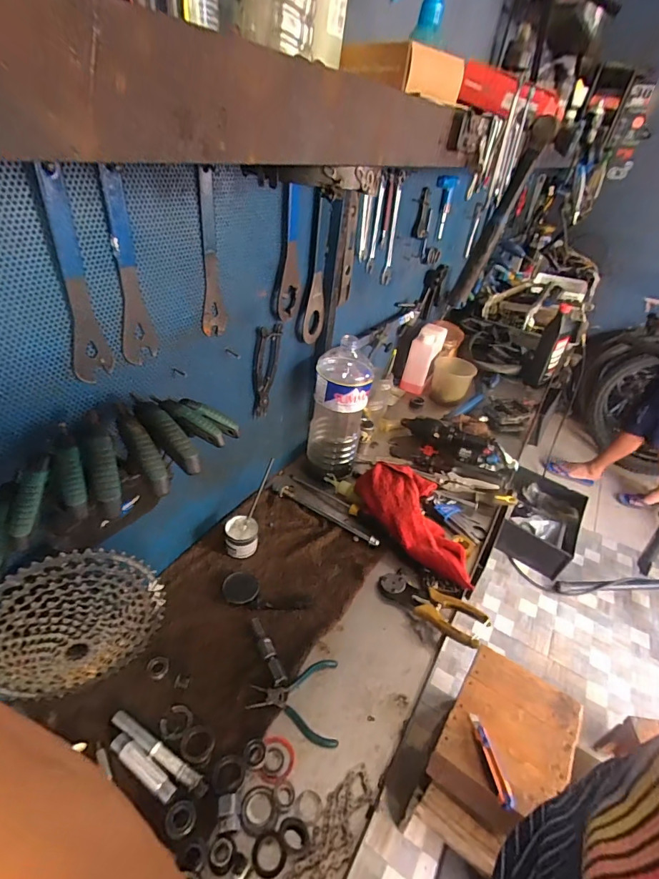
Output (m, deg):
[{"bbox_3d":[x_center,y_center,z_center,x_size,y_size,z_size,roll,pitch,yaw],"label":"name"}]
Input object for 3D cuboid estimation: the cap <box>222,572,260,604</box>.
[{"bbox_3d":[-0.139,0.230,0.652,0.053,0.008,0.058,4,36,-3],"label":"cap"}]

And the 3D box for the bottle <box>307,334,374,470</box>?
[{"bbox_3d":[0.019,-0.054,0.818,0.106,0.285,0.097,5,36,-2],"label":"bottle"}]

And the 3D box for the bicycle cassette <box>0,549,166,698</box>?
[{"bbox_3d":[-0.286,0.220,0.474,0.190,0.193,0.051,-29,33,-25],"label":"bicycle cassette"}]

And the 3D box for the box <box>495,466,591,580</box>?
[{"bbox_3d":[0.677,0.266,1.361,0.238,0.148,0.321,22,39,19],"label":"box"}]

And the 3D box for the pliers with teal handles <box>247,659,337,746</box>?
[{"bbox_3d":[-0.046,0.335,0.537,0.110,0.006,0.097,3,36,-5],"label":"pliers with teal handles"}]

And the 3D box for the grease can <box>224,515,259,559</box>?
[{"bbox_3d":[-0.148,0.163,0.704,0.053,0.042,0.053,4,36,-3],"label":"grease can"}]

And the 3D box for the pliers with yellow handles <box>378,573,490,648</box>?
[{"bbox_3d":[0.155,0.257,0.654,0.172,0.023,0.062,18,36,37],"label":"pliers with yellow handles"}]

